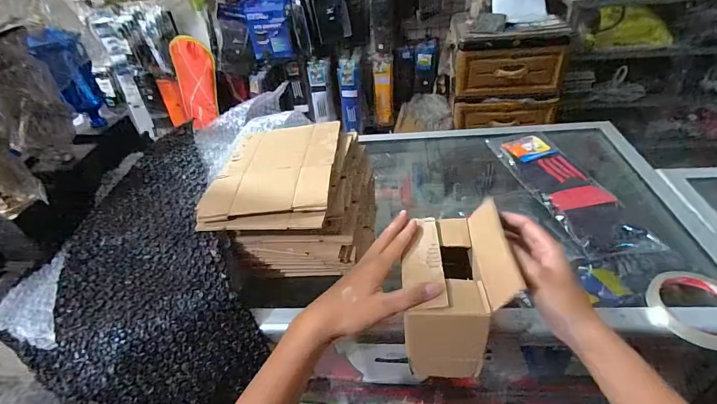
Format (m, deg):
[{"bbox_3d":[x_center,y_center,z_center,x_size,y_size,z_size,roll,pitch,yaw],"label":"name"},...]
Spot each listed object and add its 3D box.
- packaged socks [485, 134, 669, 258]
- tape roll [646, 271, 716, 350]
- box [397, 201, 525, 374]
[{"bbox_3d":[0.308,-0.030,0.564,0.104,0.027,0.279,-11,40,-4],"label":"packaged socks"},{"bbox_3d":[0.367,0.114,0.397,0.096,0.025,0.092,-4,40,4],"label":"tape roll"},{"bbox_3d":[0.100,0.091,0.411,0.094,0.142,0.134,0,41,9],"label":"box"}]

